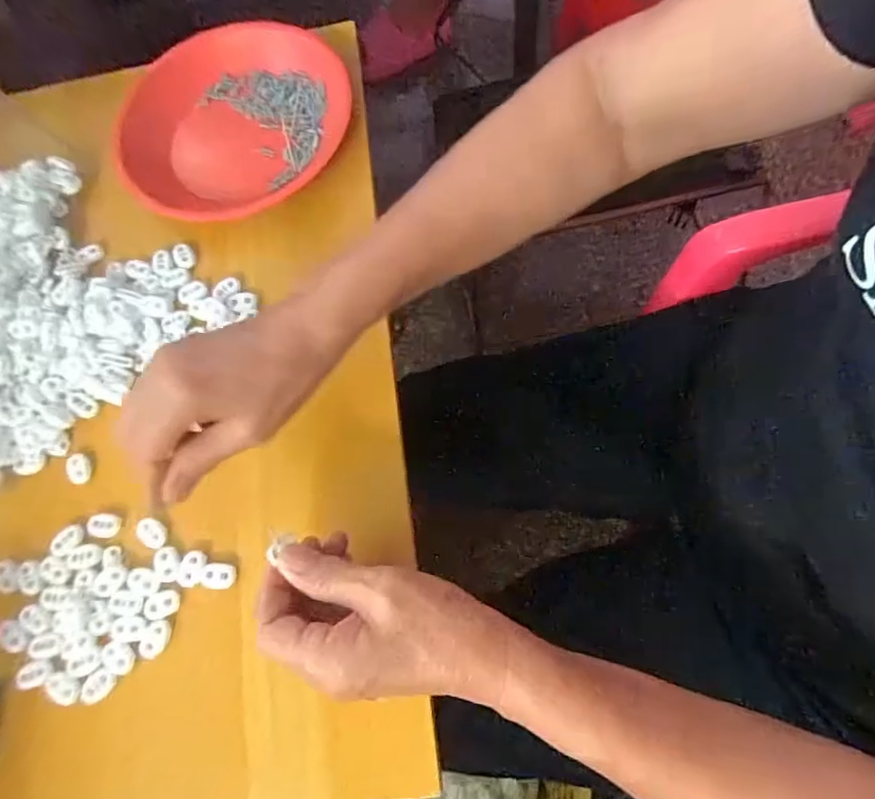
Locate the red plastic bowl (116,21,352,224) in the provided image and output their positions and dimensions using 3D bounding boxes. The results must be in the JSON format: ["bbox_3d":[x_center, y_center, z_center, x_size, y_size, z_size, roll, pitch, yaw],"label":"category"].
[{"bbox_3d":[-0.172,-0.230,0.472,0.203,0.048,0.183,-7,71,5],"label":"red plastic bowl"}]

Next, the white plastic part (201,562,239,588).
[{"bbox_3d":[-0.140,0.112,0.351,0.022,0.004,0.016,1,72,8],"label":"white plastic part"}]

